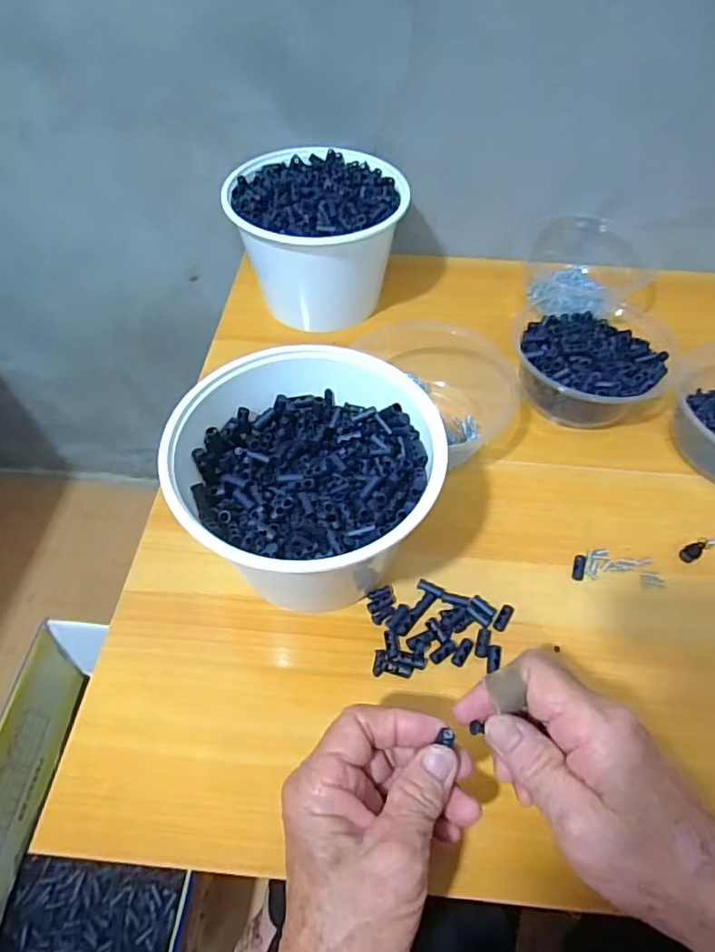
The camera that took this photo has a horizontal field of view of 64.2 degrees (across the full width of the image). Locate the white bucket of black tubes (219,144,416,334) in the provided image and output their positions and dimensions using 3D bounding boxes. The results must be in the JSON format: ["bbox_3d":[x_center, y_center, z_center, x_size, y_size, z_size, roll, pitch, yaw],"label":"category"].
[{"bbox_3d":[-0.040,-0.229,0.575,0.163,0.125,0.147,-14,56,-12],"label":"white bucket of black tubes"}]

